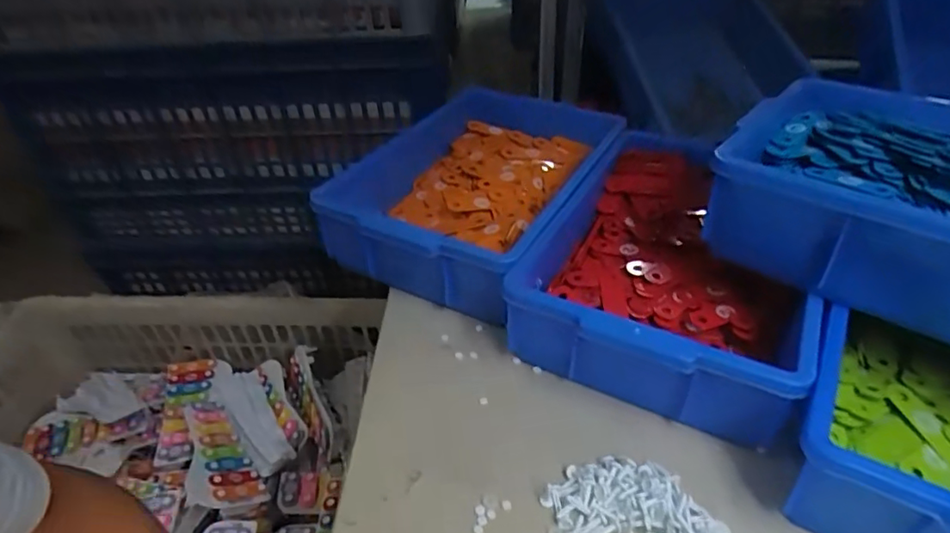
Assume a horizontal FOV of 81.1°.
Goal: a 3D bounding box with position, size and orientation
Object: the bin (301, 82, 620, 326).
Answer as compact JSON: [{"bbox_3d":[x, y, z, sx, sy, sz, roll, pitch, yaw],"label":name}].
[{"bbox_3d":[0.015,-0.109,0.694,0.249,0.090,0.396,17,42,22],"label":"bin"}]

